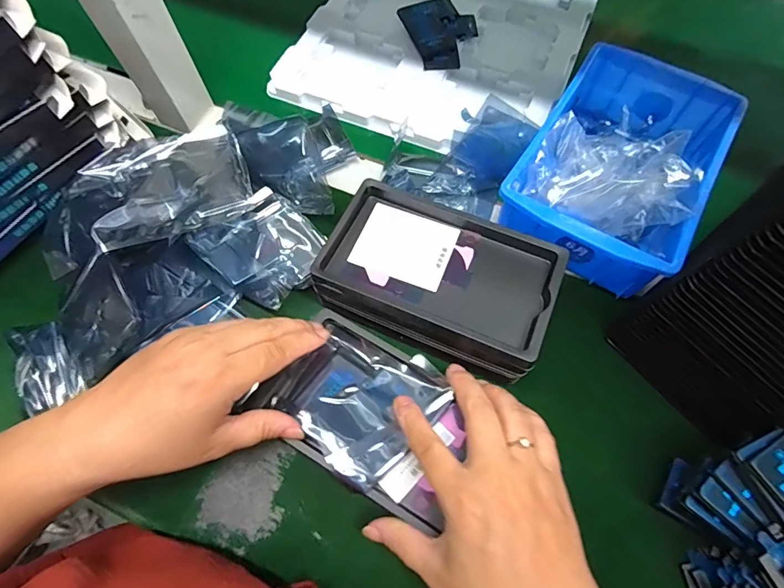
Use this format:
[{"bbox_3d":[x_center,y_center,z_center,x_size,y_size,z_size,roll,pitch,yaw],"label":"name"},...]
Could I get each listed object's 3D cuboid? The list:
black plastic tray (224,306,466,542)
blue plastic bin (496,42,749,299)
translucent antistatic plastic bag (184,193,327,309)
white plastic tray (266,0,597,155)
[{"bbox_3d":[-0.016,0.076,0.293,0.136,0.015,0.091,28,69,11],"label":"black plastic tray"},{"bbox_3d":[0.187,-0.107,0.361,0.136,0.063,0.204,29,71,12],"label":"blue plastic bin"},{"bbox_3d":[-0.105,-0.041,0.355,0.082,0.022,0.081,38,73,15],"label":"translucent antistatic plastic bag"},{"bbox_3d":[0.061,-0.292,0.465,0.269,0.017,0.318,23,68,9],"label":"white plastic tray"}]

